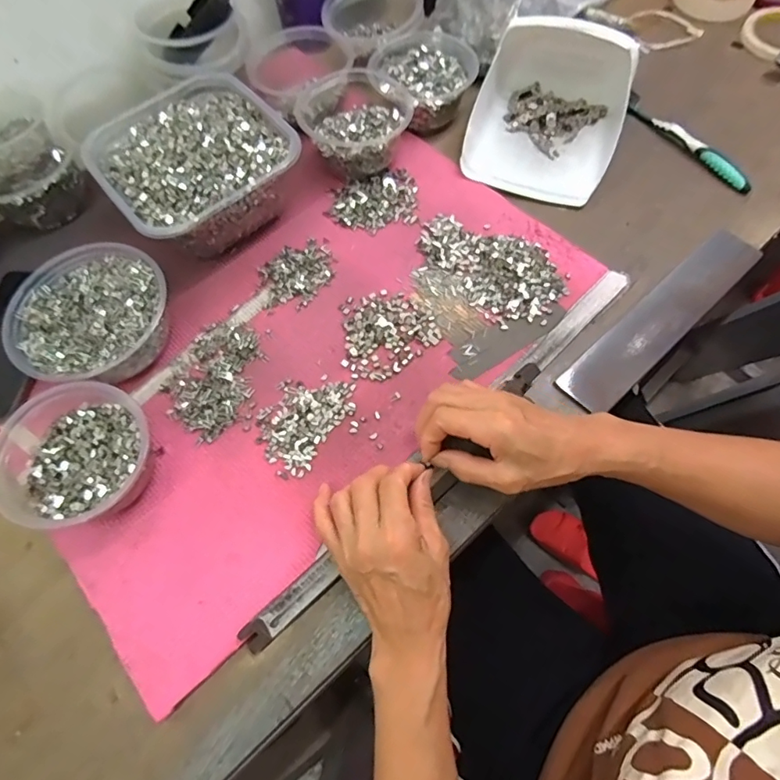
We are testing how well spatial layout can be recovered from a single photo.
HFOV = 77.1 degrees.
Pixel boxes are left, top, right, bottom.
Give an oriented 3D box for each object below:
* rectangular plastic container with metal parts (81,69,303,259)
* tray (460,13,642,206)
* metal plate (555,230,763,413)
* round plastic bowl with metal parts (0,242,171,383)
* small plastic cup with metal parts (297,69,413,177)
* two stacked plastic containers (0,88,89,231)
[{"bbox_3d":[-0.197,-0.227,0.499,0.169,0.084,0.186,-39,70,-13],"label":"rectangular plastic container with metal parts"},{"bbox_3d":[0.165,-0.295,0.510,0.158,0.083,0.156,16,69,10],"label":"tray"},{"bbox_3d":[0.255,-0.068,0.453,0.240,0.008,0.048,-40,71,-13],"label":"metal plate"},{"bbox_3d":[-0.264,-0.061,0.445,0.127,0.058,0.128,-1,67,2],"label":"round plastic bowl with metal parts"},{"bbox_3d":[-0.036,-0.286,0.527,0.114,0.061,0.117,-1,67,2],"label":"small plastic cup with metal parts"},{"bbox_3d":[-0.390,-0.237,0.510,0.102,0.085,0.113,-41,71,-14],"label":"two stacked plastic containers"}]

